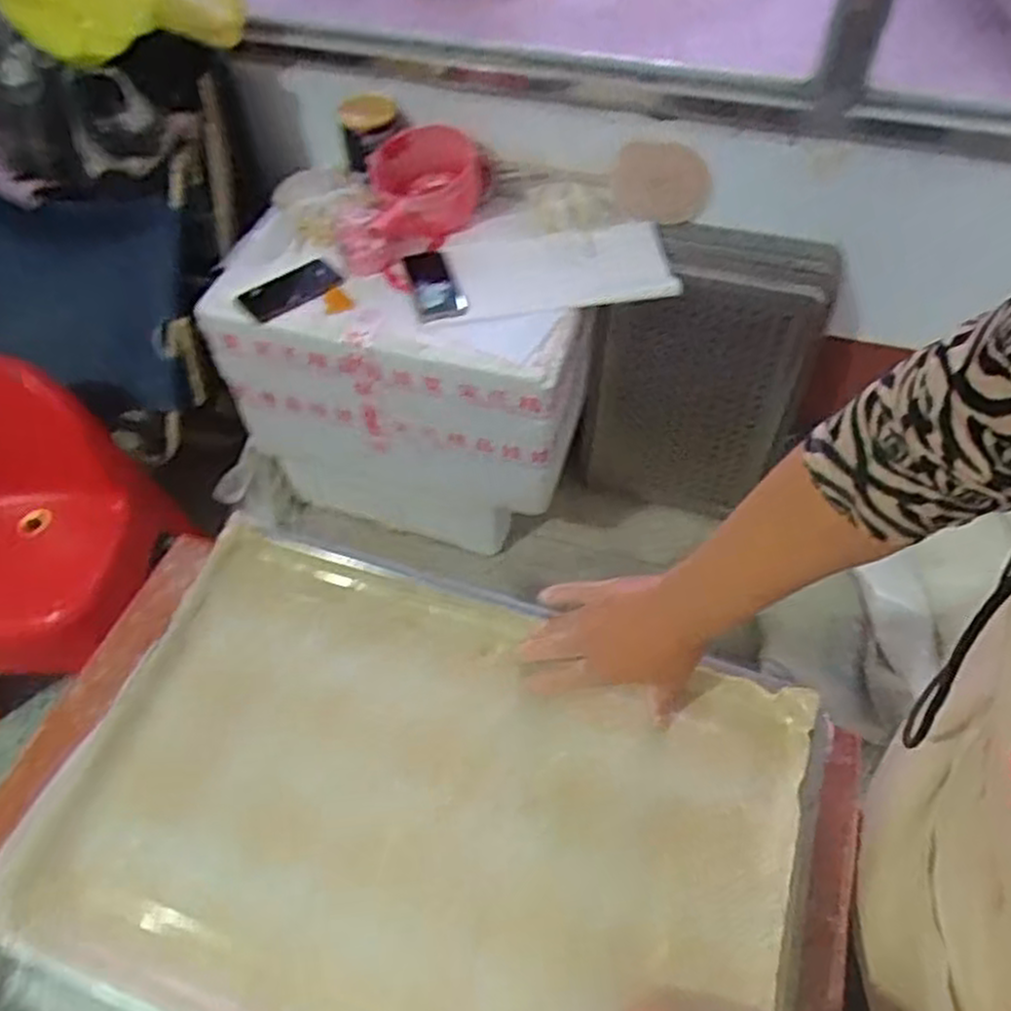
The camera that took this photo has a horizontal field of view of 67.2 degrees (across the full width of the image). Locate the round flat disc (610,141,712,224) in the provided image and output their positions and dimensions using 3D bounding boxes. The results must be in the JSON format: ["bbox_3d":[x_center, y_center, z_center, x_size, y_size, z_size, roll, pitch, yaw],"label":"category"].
[{"bbox_3d":[0.260,-0.545,1.285,0.160,0.122,0.016,5,22,9],"label":"round flat disc"}]

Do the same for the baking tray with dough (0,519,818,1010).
[{"bbox_3d":[-0.065,0.270,0.617,0.607,0.064,0.425,14,55,11],"label":"baking tray with dough"}]

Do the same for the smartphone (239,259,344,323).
[{"bbox_3d":[-0.347,-0.349,1.229,0.147,0.015,0.087,-35,62,-18],"label":"smartphone"}]

